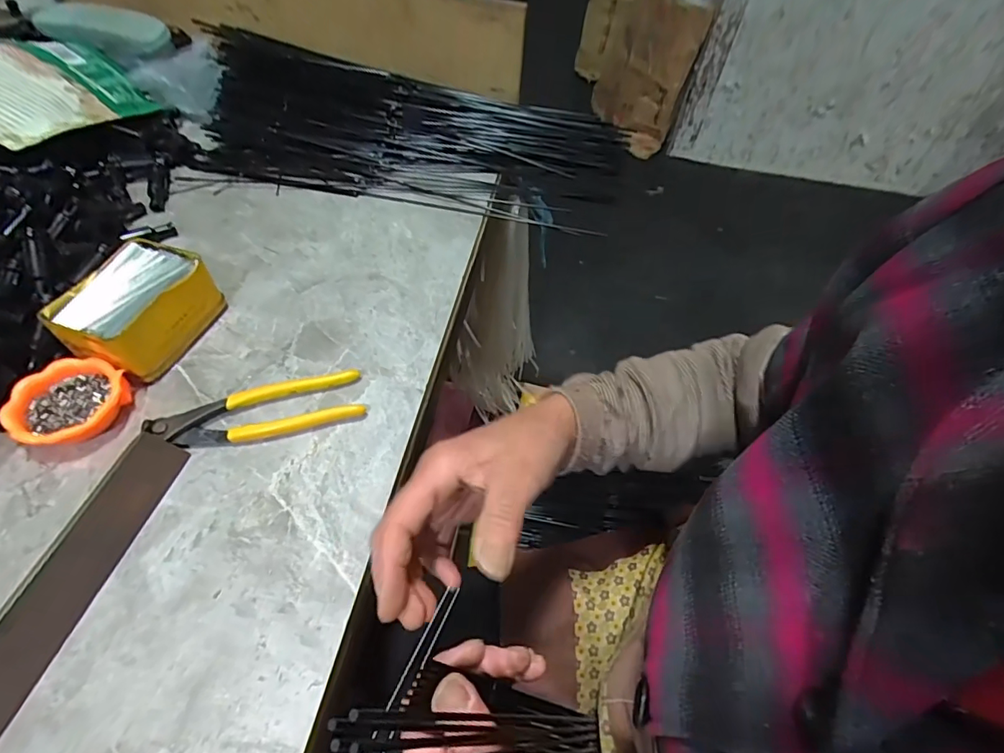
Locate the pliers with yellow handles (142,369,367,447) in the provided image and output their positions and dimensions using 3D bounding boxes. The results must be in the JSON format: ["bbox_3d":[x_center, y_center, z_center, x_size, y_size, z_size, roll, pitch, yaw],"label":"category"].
[{"bbox_3d":[-0.196,0.028,0.403,0.158,0.015,0.046,-12,54,-11],"label":"pliers with yellow handles"}]

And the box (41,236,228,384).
[{"bbox_3d":[-0.313,-0.060,0.434,0.082,0.056,0.112,13,53,8],"label":"box"}]

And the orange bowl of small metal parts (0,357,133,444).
[{"bbox_3d":[-0.338,0.022,0.390,0.074,0.026,0.075,1,52,-2],"label":"orange bowl of small metal parts"}]

